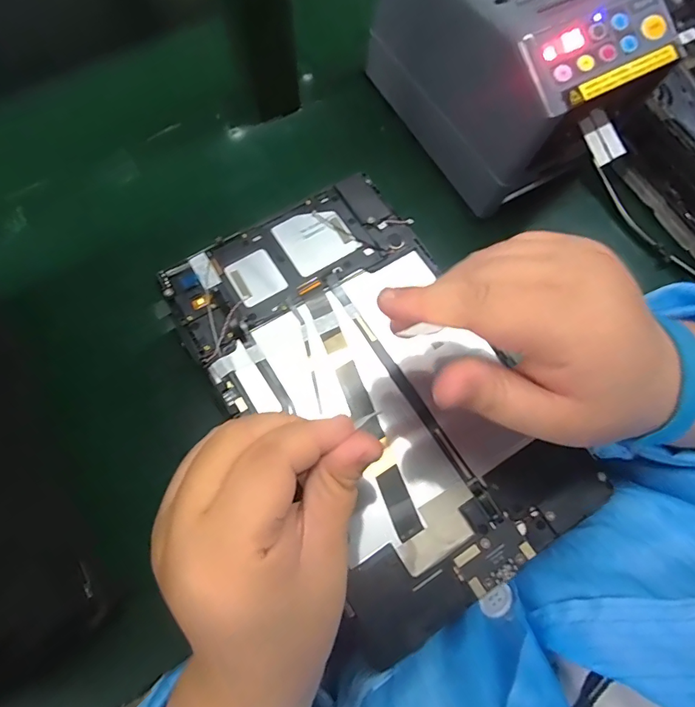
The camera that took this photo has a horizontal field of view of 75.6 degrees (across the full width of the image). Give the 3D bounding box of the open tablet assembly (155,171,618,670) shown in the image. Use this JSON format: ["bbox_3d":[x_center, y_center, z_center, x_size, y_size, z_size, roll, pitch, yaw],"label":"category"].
[{"bbox_3d":[0.012,0.013,0.246,0.142,0.007,0.235,-31,74,-10],"label":"open tablet assembly"}]

